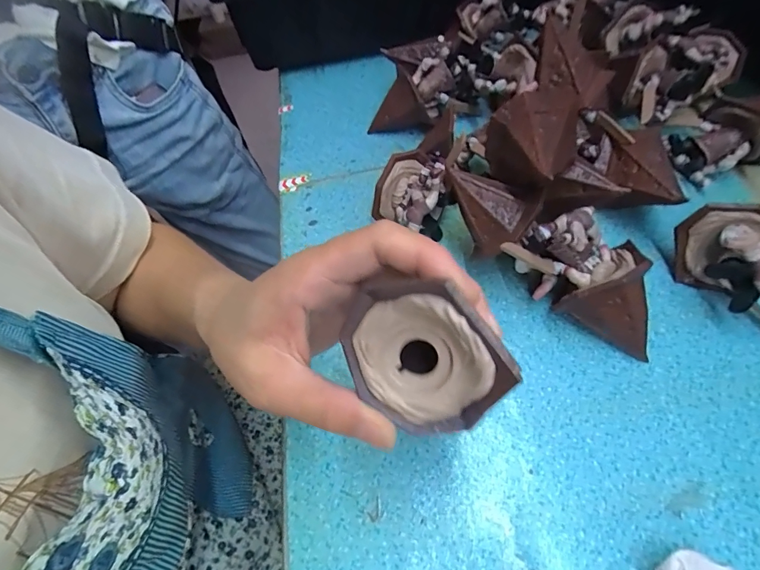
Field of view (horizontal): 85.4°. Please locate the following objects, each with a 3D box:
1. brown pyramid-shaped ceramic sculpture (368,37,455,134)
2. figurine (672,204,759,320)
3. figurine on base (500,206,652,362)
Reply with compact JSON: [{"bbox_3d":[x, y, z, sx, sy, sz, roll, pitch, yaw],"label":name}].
[{"bbox_3d":[0.035,-0.198,0.413,0.076,0.058,0.085,12,58,13],"label":"brown pyramid-shaped ceramic sculpture"},{"bbox_3d":[0.240,-0.016,0.270,0.071,0.063,0.067,10,58,11],"label":"figurine"},{"bbox_3d":[0.139,-0.005,0.273,0.102,0.065,0.059,27,63,21],"label":"figurine on base"}]

